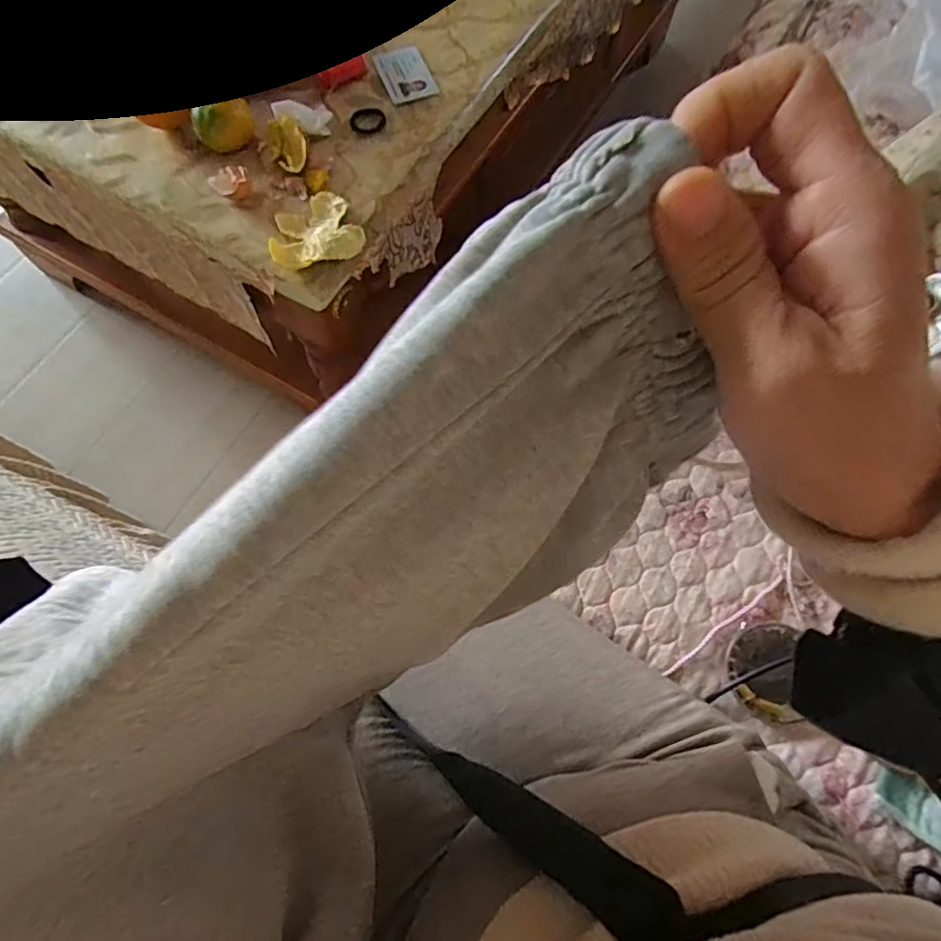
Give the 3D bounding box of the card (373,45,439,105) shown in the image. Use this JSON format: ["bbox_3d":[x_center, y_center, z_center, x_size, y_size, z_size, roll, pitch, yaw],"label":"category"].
[{"bbox_3d":[-0.073,-0.453,0.648,0.057,0.005,0.084,-19,72,-9],"label":"card"}]

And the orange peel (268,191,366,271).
[{"bbox_3d":[-0.154,-0.236,0.552,0.087,0.013,0.072,-23,71,-9],"label":"orange peel"}]

